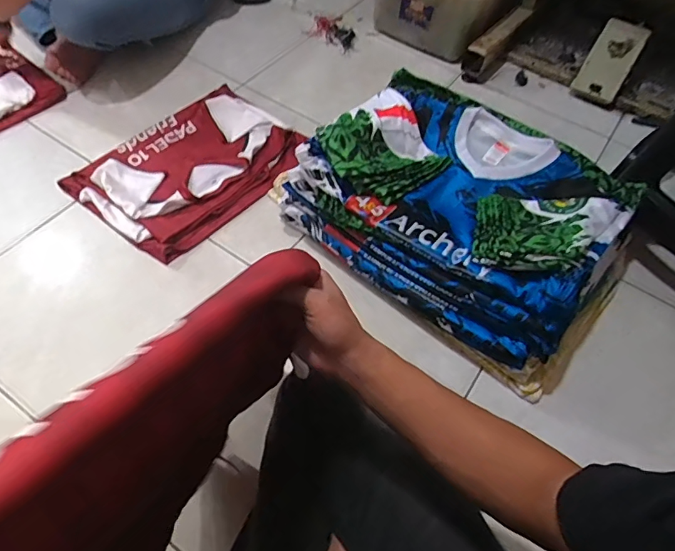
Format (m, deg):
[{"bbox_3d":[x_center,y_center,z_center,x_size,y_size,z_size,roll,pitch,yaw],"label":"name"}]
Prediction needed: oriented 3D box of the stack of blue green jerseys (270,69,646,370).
[{"bbox_3d":[0.204,-0.127,0.836,0.513,0.167,0.336,37,61,20],"label":"stack of blue green jerseys"}]

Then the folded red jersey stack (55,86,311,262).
[{"bbox_3d":[-0.291,-0.237,0.999,0.310,0.032,0.429,37,61,20],"label":"folded red jersey stack"}]

